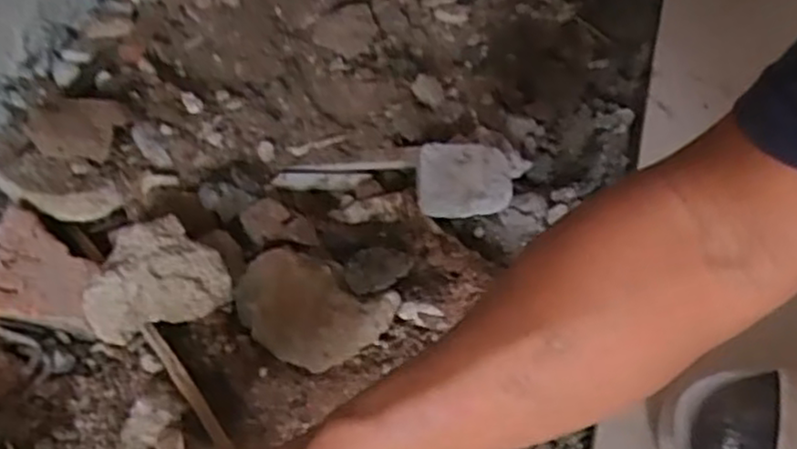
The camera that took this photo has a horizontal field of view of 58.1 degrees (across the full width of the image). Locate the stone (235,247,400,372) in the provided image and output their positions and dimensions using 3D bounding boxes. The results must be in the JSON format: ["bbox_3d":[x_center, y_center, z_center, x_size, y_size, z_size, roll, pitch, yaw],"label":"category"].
[{"bbox_3d":[-0.065,0.059,0.512,0.107,0.033,0.074,29,53,12],"label":"stone"}]

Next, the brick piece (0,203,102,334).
[{"bbox_3d":[-0.254,0.032,0.516,0.073,0.028,0.079,14,60,-12],"label":"brick piece"}]

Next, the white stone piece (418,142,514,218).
[{"bbox_3d":[0.054,-0.035,0.588,0.075,0.025,0.064,0,53,-10],"label":"white stone piece"}]

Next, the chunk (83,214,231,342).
[{"bbox_3d":[-0.169,0.036,0.492,0.091,0.032,0.069,-20,59,-24],"label":"chunk"}]

